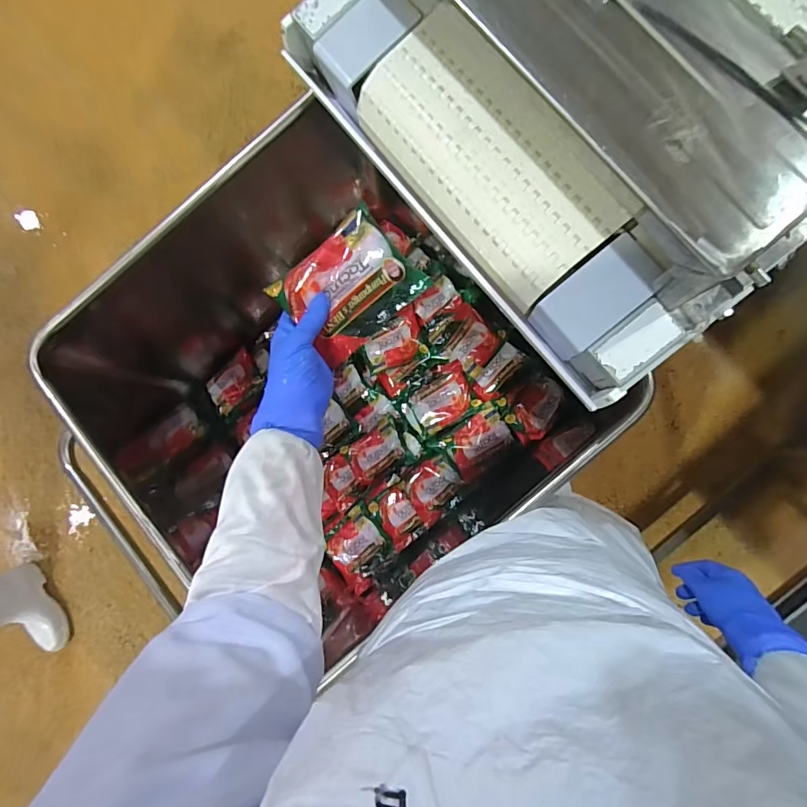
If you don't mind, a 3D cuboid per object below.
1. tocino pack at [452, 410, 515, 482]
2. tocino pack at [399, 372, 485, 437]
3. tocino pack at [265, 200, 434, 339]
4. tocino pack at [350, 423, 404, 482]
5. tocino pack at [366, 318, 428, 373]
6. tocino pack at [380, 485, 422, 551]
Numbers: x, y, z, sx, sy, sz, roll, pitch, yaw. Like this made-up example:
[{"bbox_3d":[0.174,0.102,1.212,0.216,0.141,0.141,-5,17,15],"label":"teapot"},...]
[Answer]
[{"bbox_3d":[0.159,0.083,0.967,0.134,0.022,0.095,-36,83,5],"label":"tocino pack"},{"bbox_3d":[0.078,0.000,0.998,0.150,0.041,0.107,-30,84,6],"label":"tocino pack"},{"bbox_3d":[-0.059,-0.126,0.497,0.132,0.023,0.115,-41,81,3],"label":"tocino pack"},{"bbox_3d":[-0.062,0.108,1.023,0.123,0.018,0.086,-34,83,6],"label":"tocino pack"},{"bbox_3d":[-0.019,-0.128,1.024,0.126,0.034,0.089,-19,85,7],"label":"tocino pack"},{"bbox_3d":[-0.008,0.247,1.004,0.079,0.022,0.125,-27,84,6],"label":"tocino pack"}]

